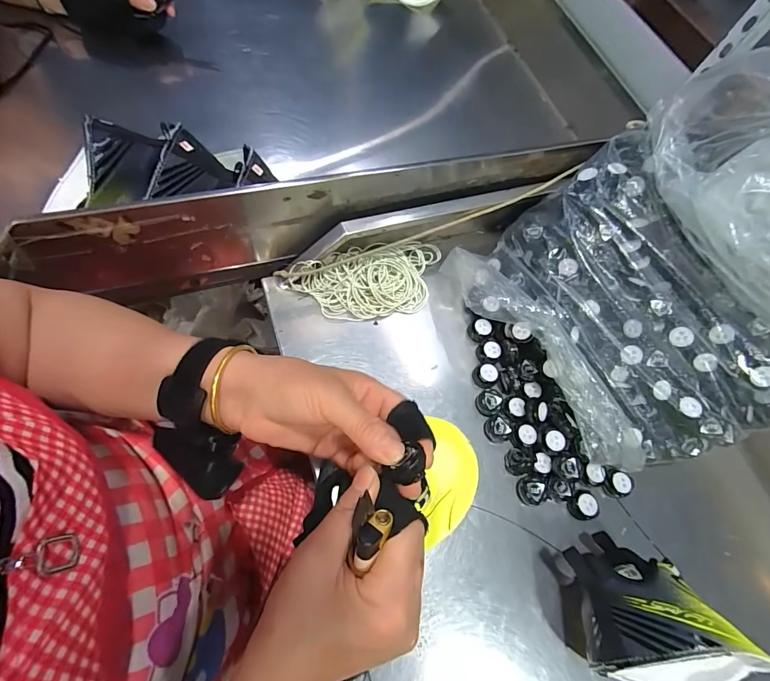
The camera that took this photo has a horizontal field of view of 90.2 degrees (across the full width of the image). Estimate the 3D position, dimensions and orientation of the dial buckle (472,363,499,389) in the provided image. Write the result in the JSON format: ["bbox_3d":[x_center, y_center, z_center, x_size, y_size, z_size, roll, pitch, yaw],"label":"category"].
[{"bbox_3d":[0.111,0.039,0.426,0.026,0.011,0.026,3,67,-7],"label":"dial buckle"}]

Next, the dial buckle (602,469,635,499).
[{"bbox_3d":[0.241,0.151,0.400,0.030,0.021,0.027,18,66,0],"label":"dial buckle"}]

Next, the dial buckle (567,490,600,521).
[{"bbox_3d":[0.199,0.166,0.386,0.024,0.017,0.027,-9,69,-11],"label":"dial buckle"}]

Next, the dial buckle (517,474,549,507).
[{"bbox_3d":[0.147,0.152,0.387,0.028,0.020,0.028,3,67,-7],"label":"dial buckle"}]

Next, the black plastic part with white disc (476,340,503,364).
[{"bbox_3d":[0.119,0.013,0.438,0.026,0.012,0.026,3,67,-7],"label":"black plastic part with white disc"}]

